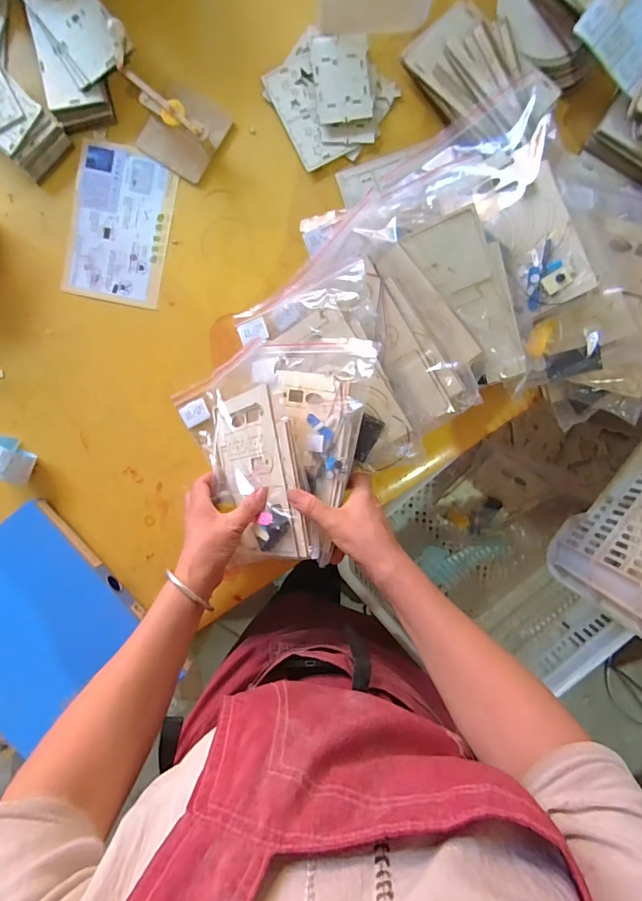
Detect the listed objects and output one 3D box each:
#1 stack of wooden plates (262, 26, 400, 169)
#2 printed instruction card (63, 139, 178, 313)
[{"bbox_3d":[0.011,-0.466,0.566,0.149,0.017,0.157,-37,94,4],"label":"stack of wooden plates"},{"bbox_3d":[-0.275,-0.307,0.594,0.135,0.004,0.197,12,96,-1],"label":"printed instruction card"}]

